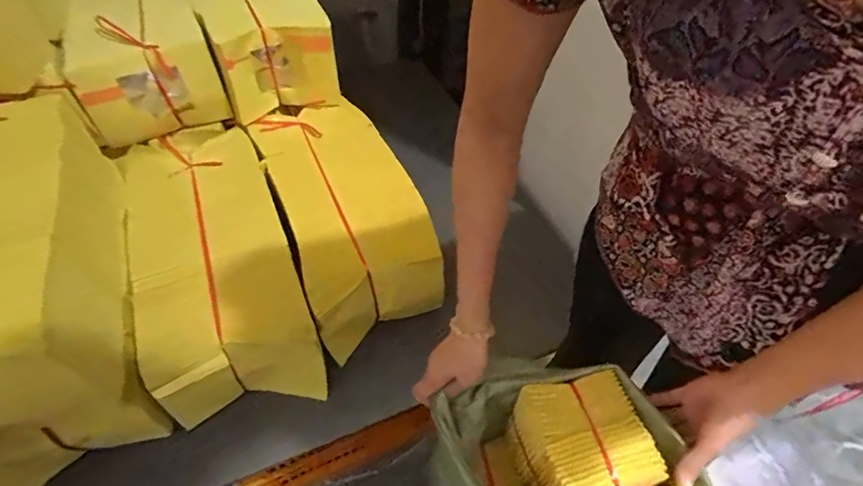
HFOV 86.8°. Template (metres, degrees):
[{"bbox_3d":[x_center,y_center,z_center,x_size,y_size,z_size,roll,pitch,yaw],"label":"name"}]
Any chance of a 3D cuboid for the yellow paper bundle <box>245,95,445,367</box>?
[{"bbox_3d":[-0.169,-0.076,0.869,0.251,0.149,0.508,-22,63,-20],"label":"yellow paper bundle"}]

